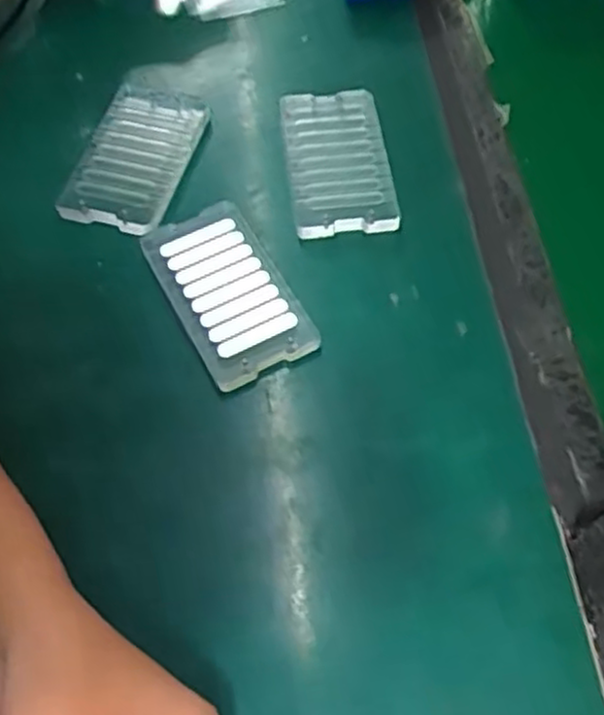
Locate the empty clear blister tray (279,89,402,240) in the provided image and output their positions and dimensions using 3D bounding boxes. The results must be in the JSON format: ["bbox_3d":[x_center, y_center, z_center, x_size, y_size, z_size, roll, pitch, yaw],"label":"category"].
[{"bbox_3d":[0.024,-0.136,0.520,0.068,0.018,0.119,-5,61,-5],"label":"empty clear blister tray"}]

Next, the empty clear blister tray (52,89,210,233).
[{"bbox_3d":[-0.110,-0.141,0.521,0.072,0.018,0.127,17,61,8],"label":"empty clear blister tray"}]

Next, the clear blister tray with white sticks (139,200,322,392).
[{"bbox_3d":[-0.046,-0.041,0.467,0.068,0.017,0.119,-25,64,-15],"label":"clear blister tray with white sticks"}]

